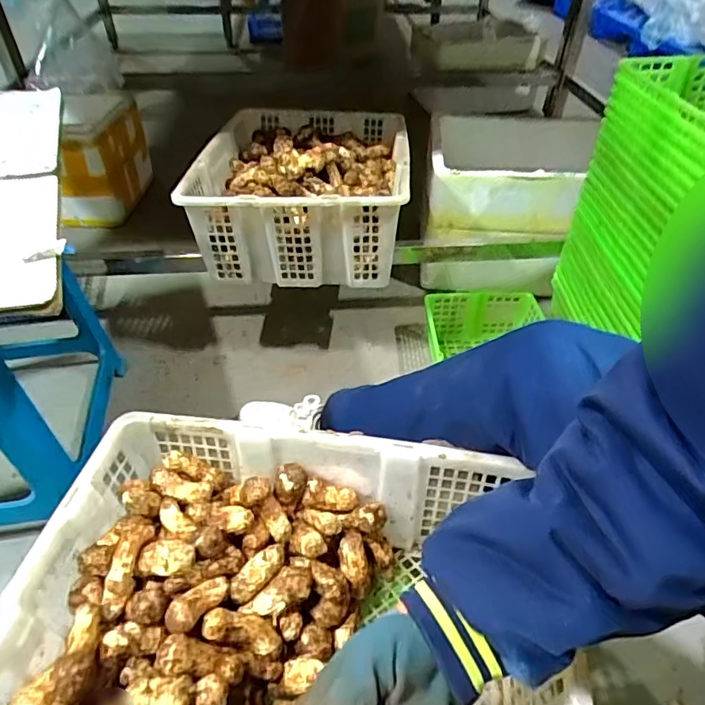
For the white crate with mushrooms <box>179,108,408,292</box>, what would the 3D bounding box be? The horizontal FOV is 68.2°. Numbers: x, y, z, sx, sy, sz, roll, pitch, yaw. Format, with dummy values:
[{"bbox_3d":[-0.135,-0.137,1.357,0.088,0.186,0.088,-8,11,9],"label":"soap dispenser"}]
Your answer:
[{"bbox_3d":[-0.075,-0.305,0.960,0.335,0.176,0.463,3,44,2],"label":"white crate with mushrooms"}]

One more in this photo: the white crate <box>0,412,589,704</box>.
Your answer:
[{"bbox_3d":[-0.055,0.268,0.495,0.467,0.177,0.347,6,44,5],"label":"white crate"}]

